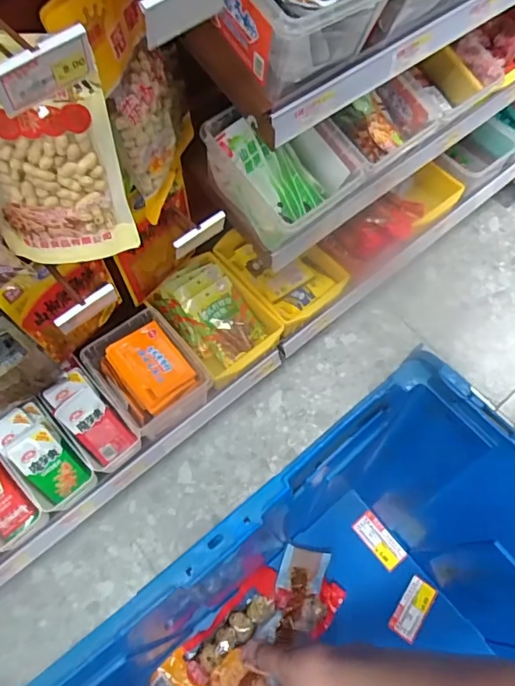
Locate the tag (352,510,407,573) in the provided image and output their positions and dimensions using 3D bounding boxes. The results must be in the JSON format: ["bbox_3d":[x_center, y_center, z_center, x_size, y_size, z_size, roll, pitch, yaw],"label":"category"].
[{"bbox_3d":[0.143,0.233,0.588,0.030,0.004,0.065,-39,73,-10],"label":"tag"}]

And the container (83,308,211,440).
[{"bbox_3d":[-0.203,0.055,0.923,0.158,0.091,0.198,-36,71,-16],"label":"container"}]

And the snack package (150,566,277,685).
[{"bbox_3d":[-0.035,0.321,0.534,0.166,0.023,0.059,-40,72,-18],"label":"snack package"}]

